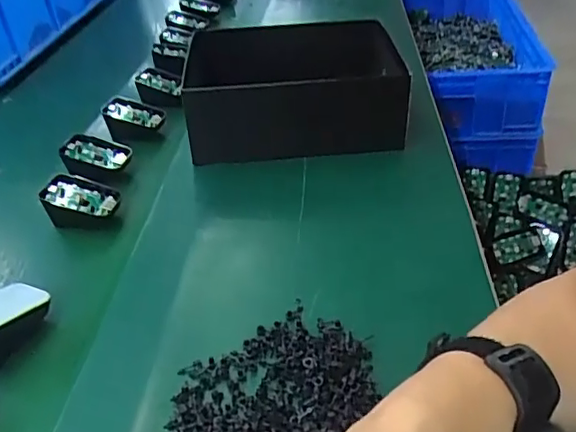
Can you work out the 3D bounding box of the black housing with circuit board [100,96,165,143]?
[{"bbox_3d":[-0.181,-0.113,0.677,0.069,0.043,0.050,-7,36,-5],"label":"black housing with circuit board"}]

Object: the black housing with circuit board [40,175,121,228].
[{"bbox_3d":[-0.195,-0.012,0.545,0.067,0.040,0.045,-1,36,3],"label":"black housing with circuit board"}]

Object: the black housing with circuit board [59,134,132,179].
[{"bbox_3d":[-0.204,-0.059,0.608,0.069,0.030,0.042,14,49,-2],"label":"black housing with circuit board"}]

